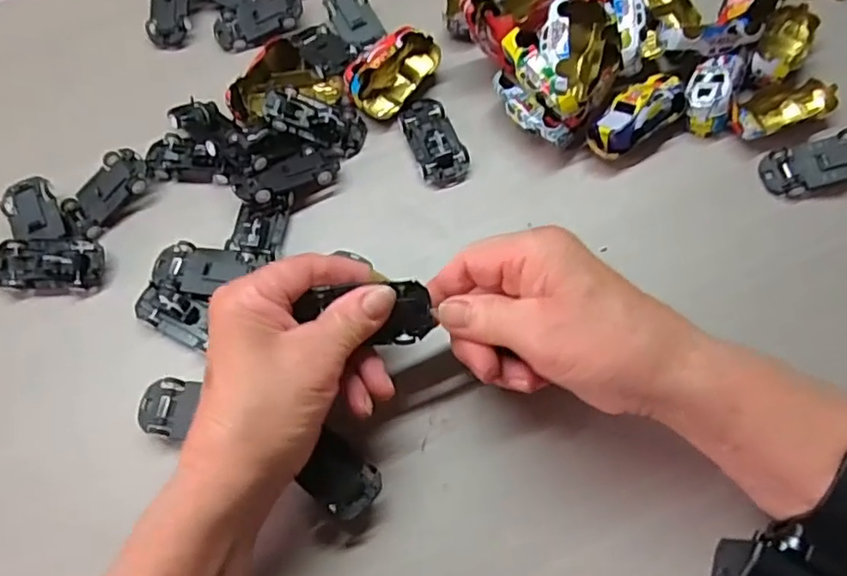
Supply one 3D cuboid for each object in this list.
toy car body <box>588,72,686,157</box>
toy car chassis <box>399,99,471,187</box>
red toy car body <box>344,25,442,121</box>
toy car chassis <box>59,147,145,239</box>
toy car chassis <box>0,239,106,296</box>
[{"bbox_3d":[0.131,-0.105,0.391,0.064,0.026,0.030,-37,68,-14],"label":"toy car body"},{"bbox_3d":[0.006,-0.095,0.401,0.029,0.014,0.062,-19,65,-7],"label":"toy car chassis"},{"bbox_3d":[-0.020,-0.142,0.412,0.035,0.024,0.063,35,70,17],"label":"red toy car body"},{"bbox_3d":[-0.195,-0.059,0.393,0.032,0.016,0.056,36,71,17],"label":"toy car chassis"},{"bbox_3d":[-0.221,-0.013,0.371,0.064,0.017,0.030,-3,64,1],"label":"toy car chassis"}]

